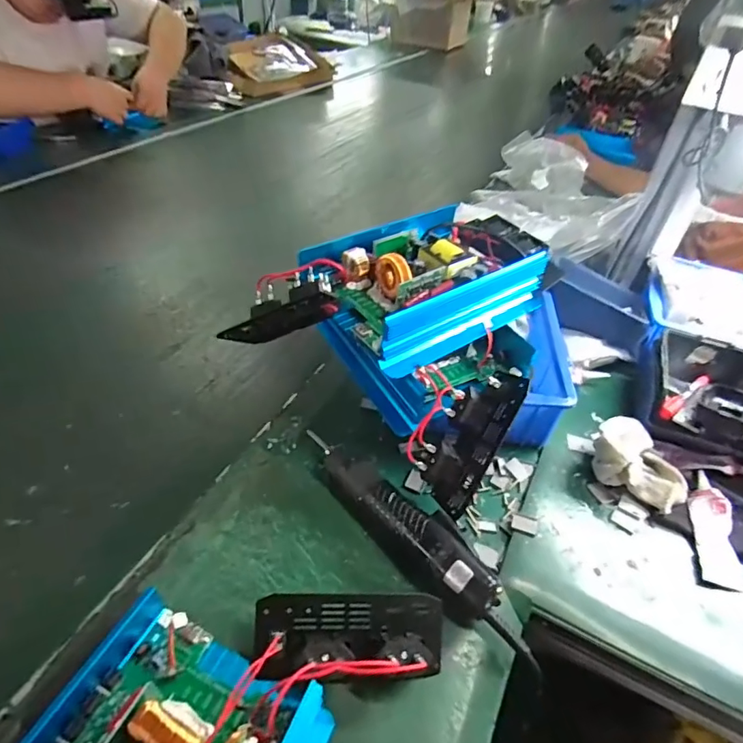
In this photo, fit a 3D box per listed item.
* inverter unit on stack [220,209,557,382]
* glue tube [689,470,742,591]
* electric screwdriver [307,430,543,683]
[{"bbox_3d":[0.035,-0.091,0.508,0.330,0.076,0.182,-28,51,-32],"label":"inverter unit on stack"},{"bbox_3d":[0.348,0.154,0.486,0.041,0.022,0.124,13,42,8],"label":"glue tube"},{"bbox_3d":[0.033,0.146,0.442,0.051,0.040,0.285,-26,50,-30],"label":"electric screwdriver"}]

